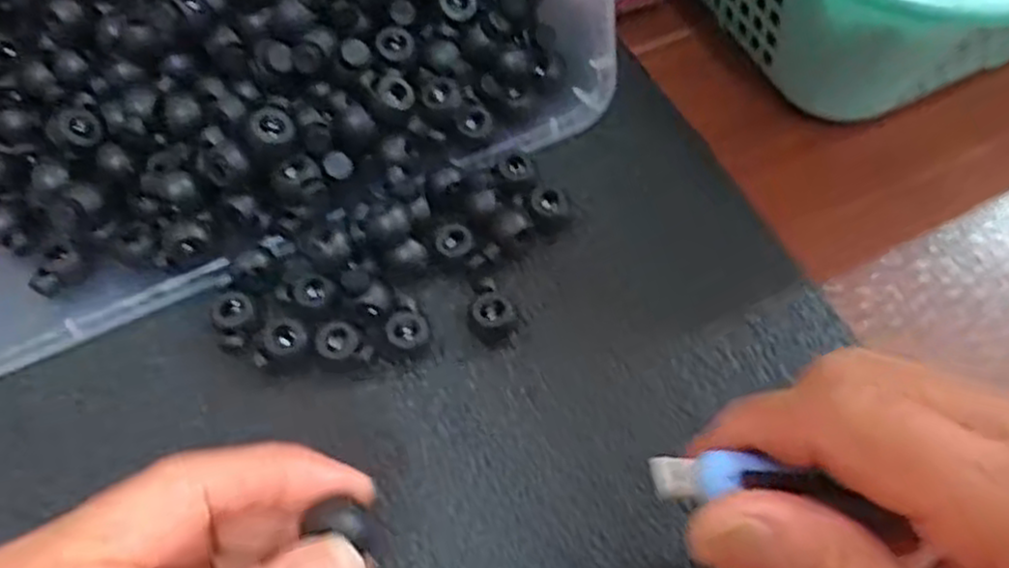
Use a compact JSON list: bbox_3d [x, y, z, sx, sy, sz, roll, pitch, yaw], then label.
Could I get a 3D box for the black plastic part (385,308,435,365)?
[{"bbox_3d":[-0.034,0.018,0.273,0.016,0.012,0.017,-14,66,-6],"label":"black plastic part"}]

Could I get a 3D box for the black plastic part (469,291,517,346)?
[{"bbox_3d":[-0.004,0.013,0.276,0.016,0.013,0.016,0,65,1],"label":"black plastic part"}]

